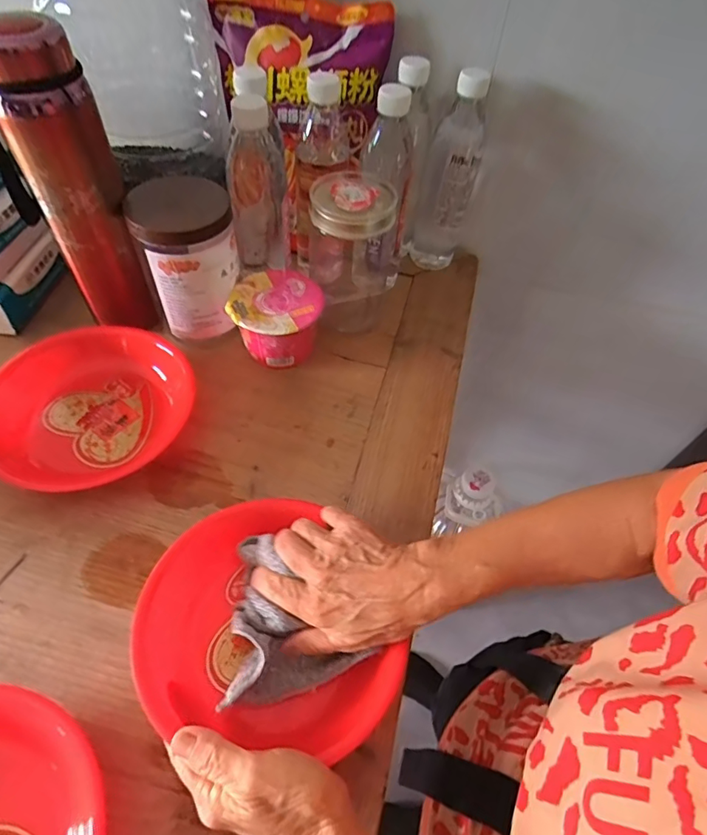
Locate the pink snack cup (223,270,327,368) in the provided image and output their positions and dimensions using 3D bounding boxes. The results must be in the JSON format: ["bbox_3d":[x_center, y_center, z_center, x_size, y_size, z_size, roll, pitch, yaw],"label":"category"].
[{"bbox_3d":[-0.083,-0.104,0.535,0.091,0.066,0.090,2,55,-4],"label":"pink snack cup"}]

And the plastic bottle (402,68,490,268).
[{"bbox_3d":[0.116,-0.290,0.593,0.065,0.220,0.055,14,55,5],"label":"plastic bottle"}]

